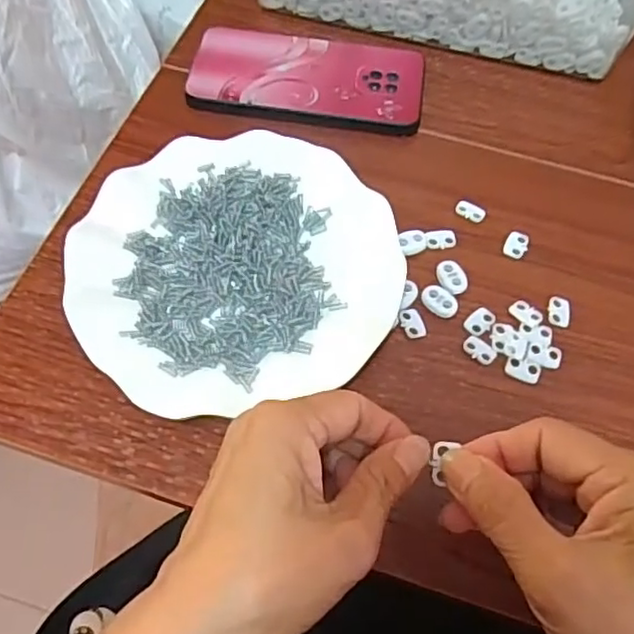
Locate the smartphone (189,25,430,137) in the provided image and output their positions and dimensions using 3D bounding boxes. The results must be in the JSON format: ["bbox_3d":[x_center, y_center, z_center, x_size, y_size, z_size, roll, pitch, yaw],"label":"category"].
[{"bbox_3d":[-0.006,-0.171,0.458,0.163,0.012,0.087,8,61,2],"label":"smartphone"}]

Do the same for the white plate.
[{"bbox_3d":[-0.047,-0.031,0.372,0.177,0.028,0.174,1,61,-2],"label":"white plate"}]

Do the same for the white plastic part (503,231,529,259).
[{"bbox_3d":[0.126,-0.046,0.399,0.014,0.004,0.019,20,65,10],"label":"white plastic part"}]

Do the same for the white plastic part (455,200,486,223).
[{"bbox_3d":[0.099,-0.068,0.411,0.020,0.004,0.011,26,66,12],"label":"white plastic part"}]

